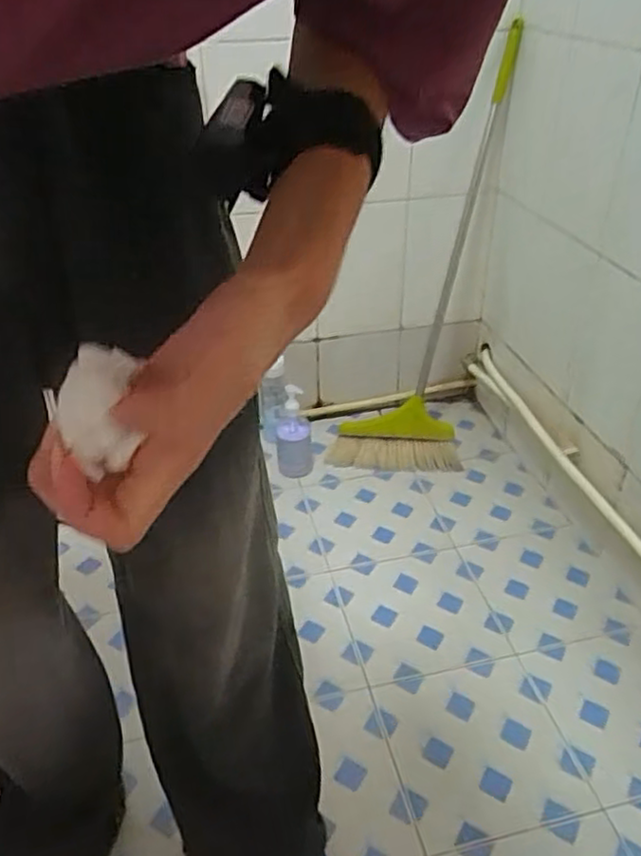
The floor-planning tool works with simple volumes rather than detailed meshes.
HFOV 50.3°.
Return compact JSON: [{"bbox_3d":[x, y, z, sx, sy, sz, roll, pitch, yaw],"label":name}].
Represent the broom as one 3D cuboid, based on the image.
[{"bbox_3d":[0.254,-0.315,1.404,0.258,0.904,0.182,26,22,31],"label":"broom"}]

